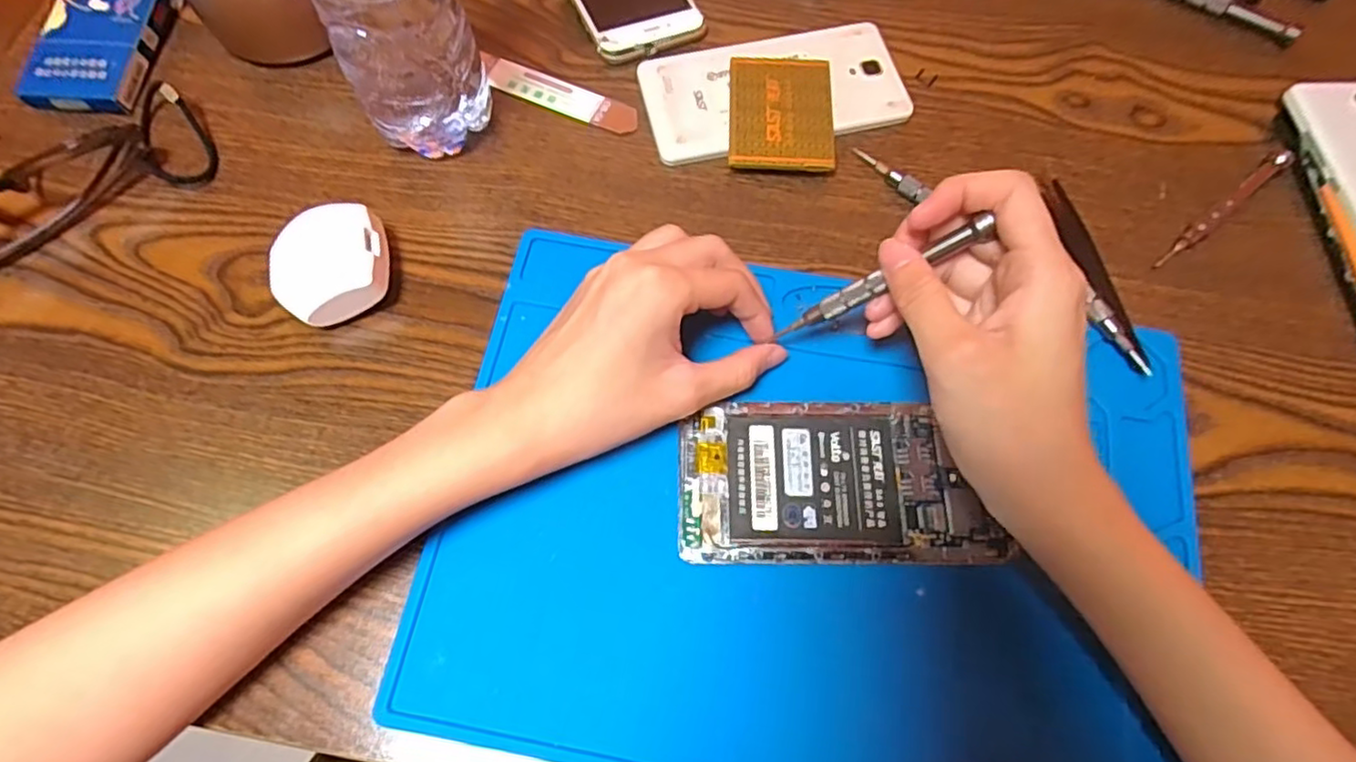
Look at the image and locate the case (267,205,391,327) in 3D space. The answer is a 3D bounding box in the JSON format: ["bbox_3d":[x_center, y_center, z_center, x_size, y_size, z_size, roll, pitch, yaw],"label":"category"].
[{"bbox_3d":[-0.164,-0.053,0.317,0.052,0.029,0.049,-15,69,-6],"label":"case"}]

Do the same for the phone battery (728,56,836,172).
[{"bbox_3d":[0.056,-0.147,0.361,0.055,0.005,0.076,3,68,-1],"label":"phone battery"}]

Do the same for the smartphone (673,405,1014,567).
[{"bbox_3d":[0.068,0.043,0.288,0.132,0.005,0.069,0,68,0],"label":"smartphone"}]

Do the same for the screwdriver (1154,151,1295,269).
[{"bbox_3d":[0.284,-0.090,0.344,0.102,0.008,0.009,-35,72,-13],"label":"screwdriver"}]

